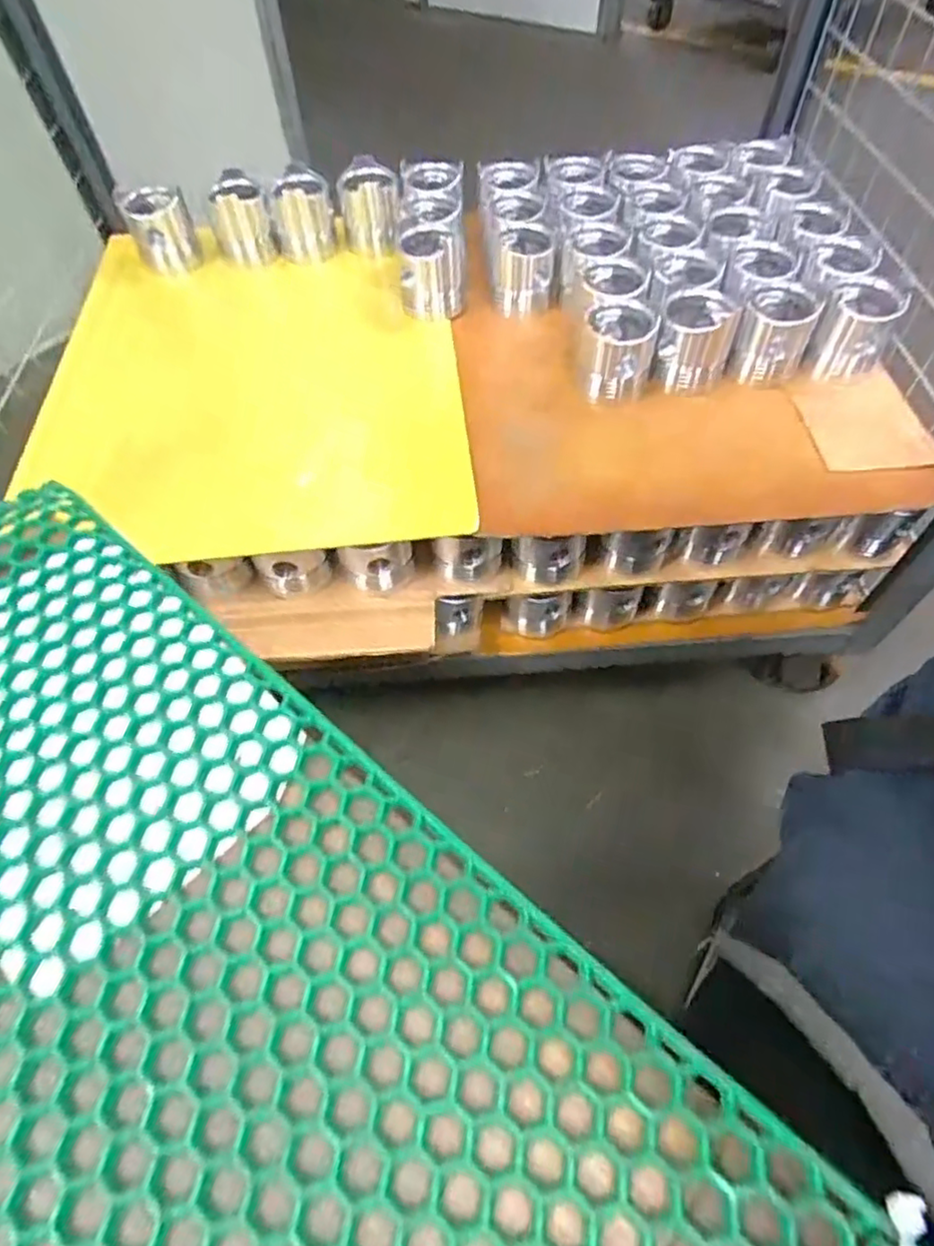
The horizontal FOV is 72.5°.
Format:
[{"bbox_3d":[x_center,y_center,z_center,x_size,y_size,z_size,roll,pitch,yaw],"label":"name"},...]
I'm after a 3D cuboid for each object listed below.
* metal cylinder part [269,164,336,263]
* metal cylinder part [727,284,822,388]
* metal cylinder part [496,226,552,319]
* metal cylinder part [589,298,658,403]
[{"bbox_3d":[-0.233,-0.586,0.915,0.084,0.092,0.082,-8,56,-3],"label":"metal cylinder part"},{"bbox_3d":[0.360,-0.338,0.753,0.075,0.087,0.094,20,59,15],"label":"metal cylinder part"},{"bbox_3d":[0.075,-0.457,0.840,0.073,0.084,0.068,0,56,2],"label":"metal cylinder part"},{"bbox_3d":[0.174,-0.312,0.742,0.080,0.081,0.092,10,57,9],"label":"metal cylinder part"}]

